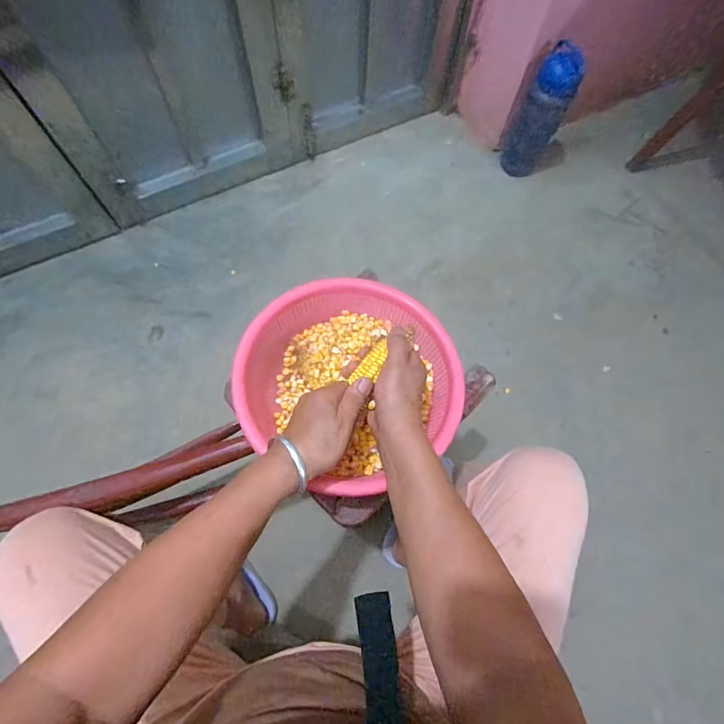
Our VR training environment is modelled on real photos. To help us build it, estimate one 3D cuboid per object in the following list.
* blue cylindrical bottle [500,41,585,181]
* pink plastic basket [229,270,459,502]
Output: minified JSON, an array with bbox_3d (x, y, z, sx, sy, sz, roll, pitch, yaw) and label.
[{"bbox_3d":[0.465,-0.641,1.067,0.107,0.298,0.105,1,68,-2],"label":"blue cylindrical bottle"},{"bbox_3d":[-0.014,0.031,0.534,0.270,0.090,0.253,1,68,-2],"label":"pink plastic basket"}]

